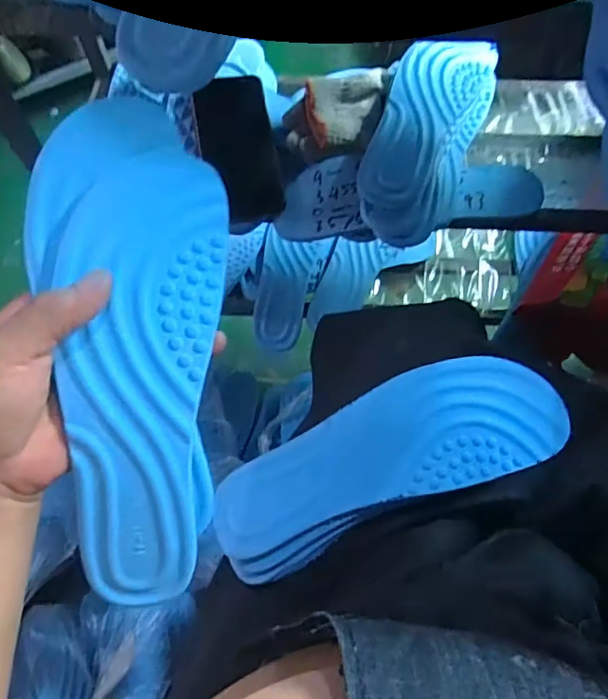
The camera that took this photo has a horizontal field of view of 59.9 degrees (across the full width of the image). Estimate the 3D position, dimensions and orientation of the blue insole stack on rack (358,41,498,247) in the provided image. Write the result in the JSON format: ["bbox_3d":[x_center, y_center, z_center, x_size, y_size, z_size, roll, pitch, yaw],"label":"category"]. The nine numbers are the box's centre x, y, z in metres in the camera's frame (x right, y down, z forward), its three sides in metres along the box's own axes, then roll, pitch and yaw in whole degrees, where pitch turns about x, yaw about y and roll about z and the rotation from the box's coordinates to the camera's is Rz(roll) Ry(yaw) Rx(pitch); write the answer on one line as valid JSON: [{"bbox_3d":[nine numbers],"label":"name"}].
[{"bbox_3d":[0.121,-0.211,0.511,0.088,0.043,0.244,20,68,10],"label":"blue insole stack on rack"}]

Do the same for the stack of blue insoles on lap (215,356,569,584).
[{"bbox_3d":[0.055,0.075,0.369,0.247,0.032,0.084,-25,67,4],"label":"stack of blue insoles on lap"}]

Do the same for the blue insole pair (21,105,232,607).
[{"bbox_3d":[-0.091,0.004,0.285,0.094,0.036,0.271,-2,93,1],"label":"blue insole pair"}]

